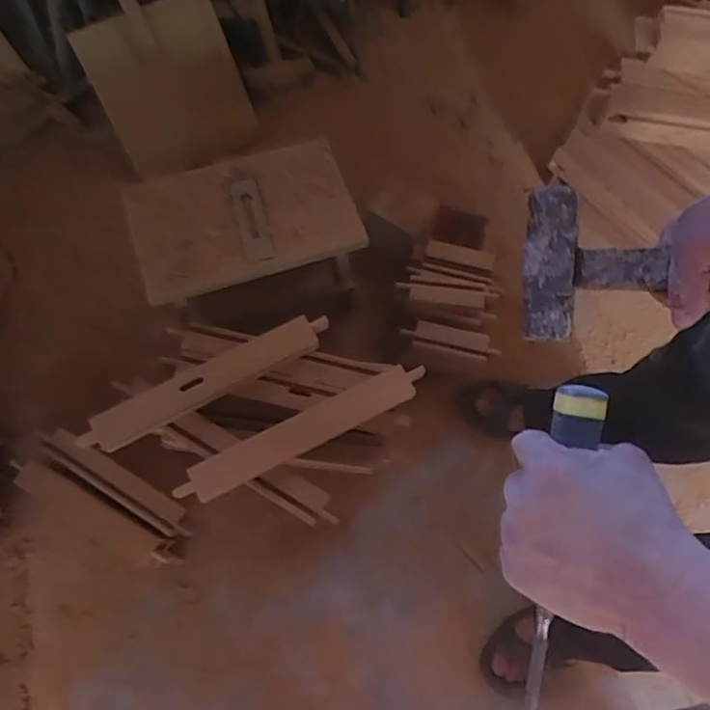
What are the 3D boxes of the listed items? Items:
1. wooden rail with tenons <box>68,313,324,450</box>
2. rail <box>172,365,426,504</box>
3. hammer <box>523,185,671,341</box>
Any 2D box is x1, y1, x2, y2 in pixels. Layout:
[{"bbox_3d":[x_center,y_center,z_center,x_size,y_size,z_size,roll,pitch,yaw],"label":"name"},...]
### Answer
[{"bbox_3d":[-0.216,0.039,0.828,0.379,0.025,0.058,-28,107,-12],"label":"wooden rail with tenons"},{"bbox_3d":[-0.072,0.110,0.814,0.390,0.040,0.056,-25,72,-11],"label":"rail"},{"bbox_3d":[0.284,-0.070,0.406,0.313,0.051,0.112,3,70,28],"label":"hammer"}]

